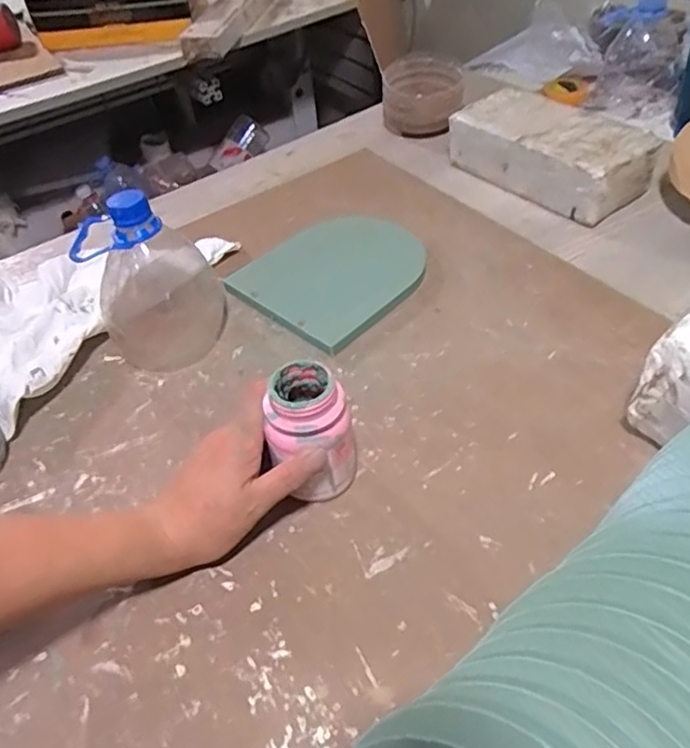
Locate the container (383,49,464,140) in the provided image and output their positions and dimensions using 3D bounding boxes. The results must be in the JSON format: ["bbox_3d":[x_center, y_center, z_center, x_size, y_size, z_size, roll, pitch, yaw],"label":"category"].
[{"bbox_3d":[0.096,-0.350,0.781,0.098,0.070,0.099,1,48,7],"label":"container"}]

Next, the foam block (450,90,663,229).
[{"bbox_3d":[0.216,-0.241,0.663,0.098,0.062,0.205,-34,53,-23],"label":"foam block"}]

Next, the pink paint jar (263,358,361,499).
[{"bbox_3d":[-0.022,0.038,0.407,0.054,0.086,0.053,-3,47,3],"label":"pink paint jar"}]

